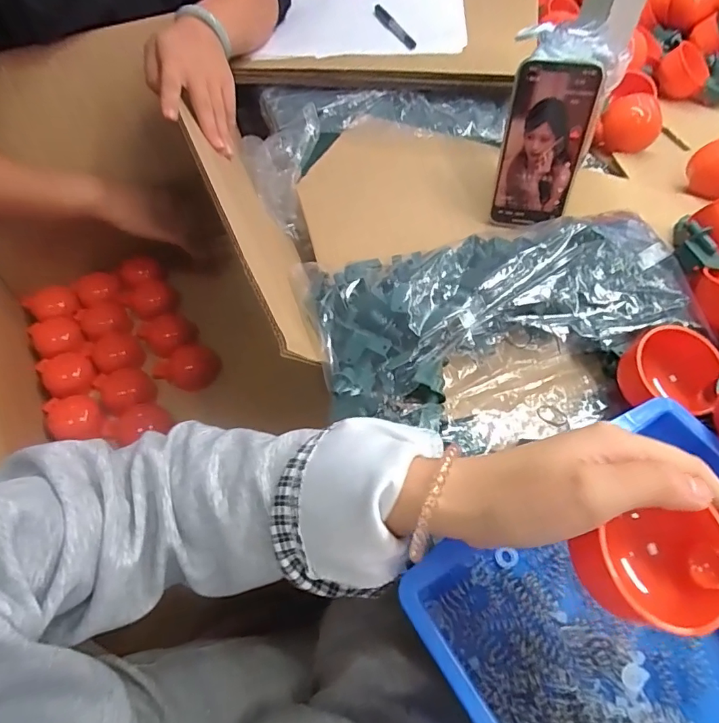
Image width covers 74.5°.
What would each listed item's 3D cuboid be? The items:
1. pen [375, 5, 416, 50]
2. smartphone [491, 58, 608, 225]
[{"bbox_3d":[0.050,-0.480,0.675,0.014,0.015,0.134,-19,58,-9],"label":"pen"},{"bbox_3d":[0.174,-0.199,0.448,0.072,0.142,0.006,9,36,8],"label":"smartphone"}]

